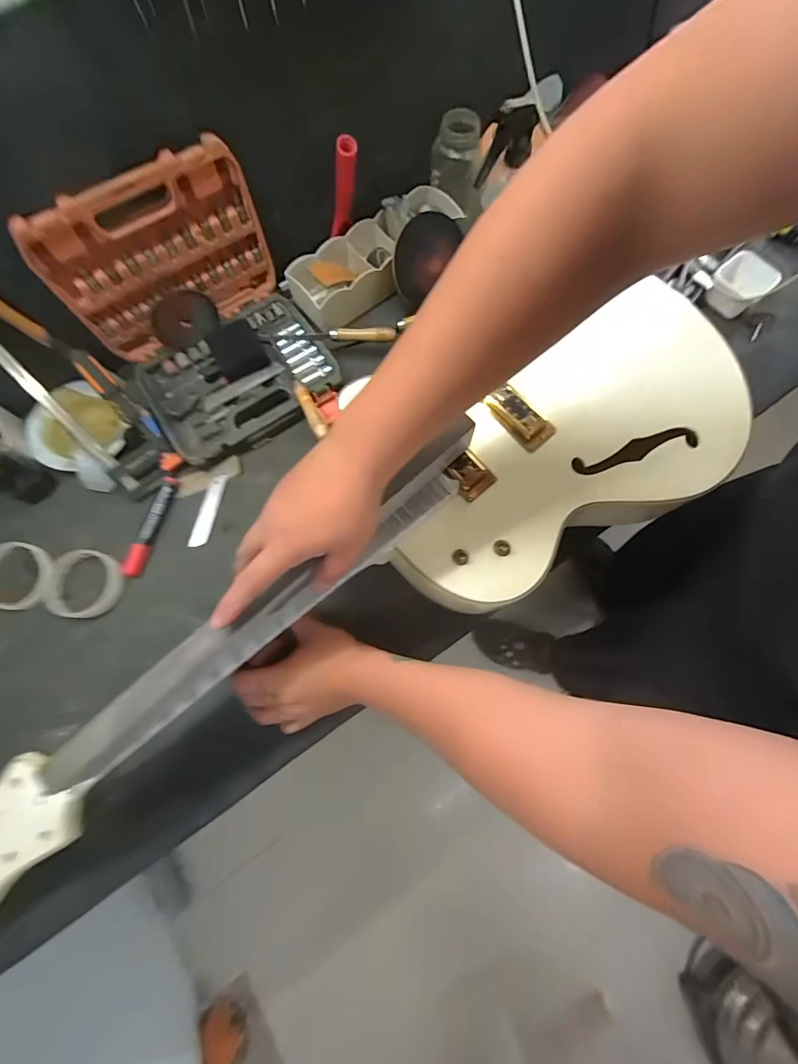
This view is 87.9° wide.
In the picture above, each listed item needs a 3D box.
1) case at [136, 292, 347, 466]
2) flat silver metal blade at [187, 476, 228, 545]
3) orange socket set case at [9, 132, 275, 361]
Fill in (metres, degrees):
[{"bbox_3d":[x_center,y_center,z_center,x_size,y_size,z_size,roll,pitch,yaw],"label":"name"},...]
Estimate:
[{"bbox_3d":[-0.227,-0.225,0.587,0.244,0.030,0.179,-34,76,-8],"label":"case"},{"bbox_3d":[-0.259,-0.029,0.559,0.024,0.004,0.101,13,79,2],"label":"flat silver metal blade"},{"bbox_3d":[-0.289,-0.337,0.515,0.251,0.184,0.026,-35,76,-9],"label":"orange socket set case"}]

